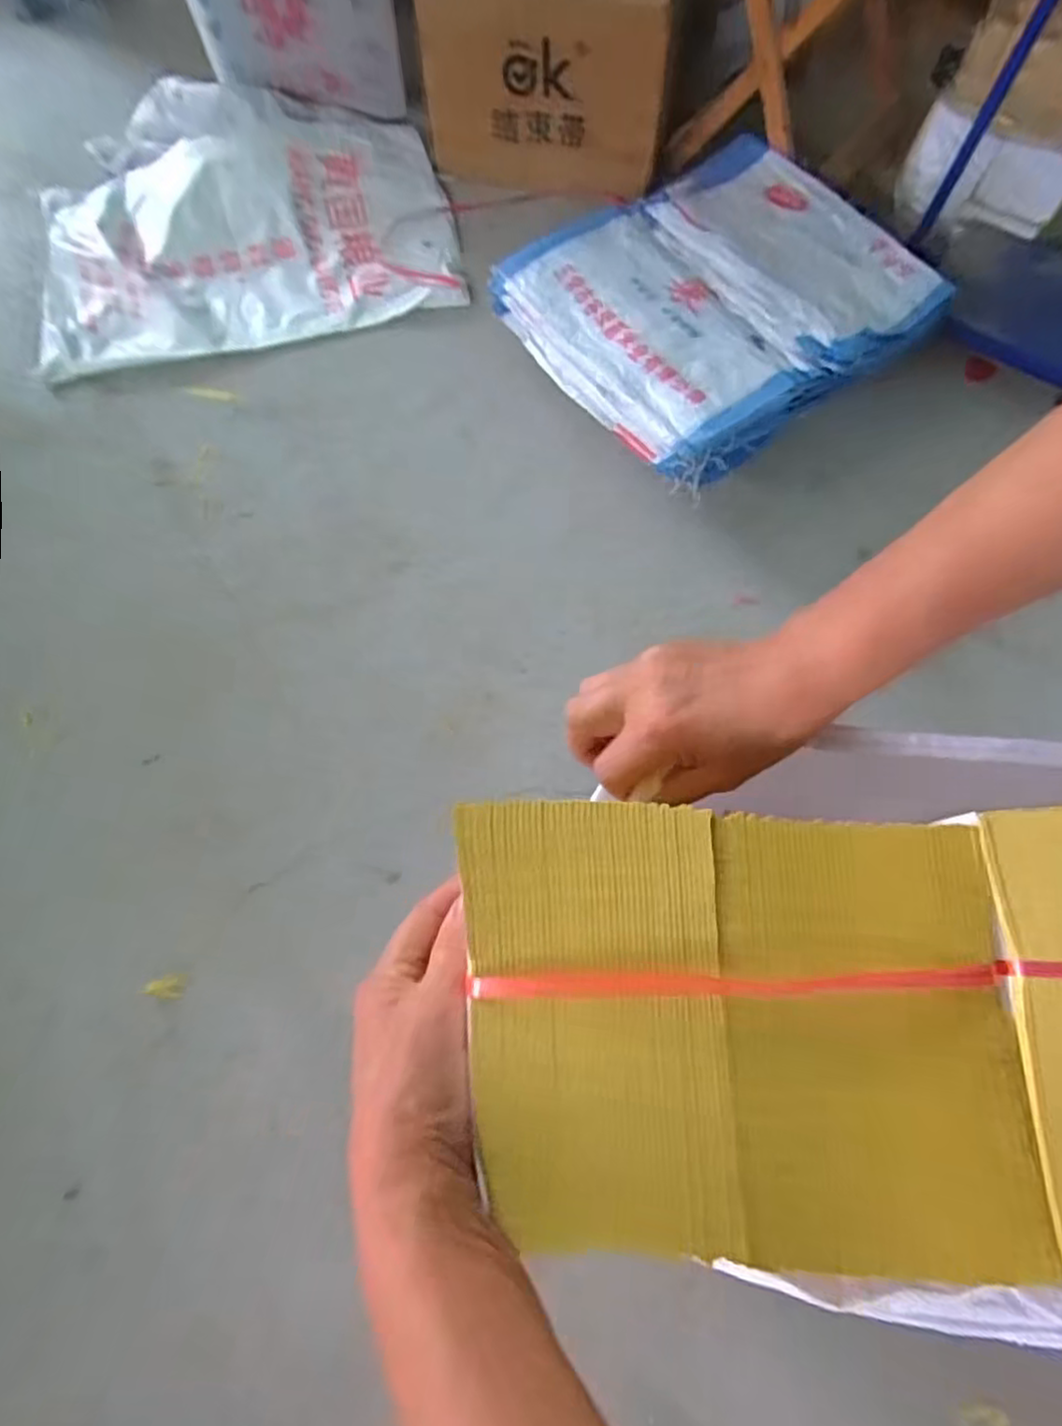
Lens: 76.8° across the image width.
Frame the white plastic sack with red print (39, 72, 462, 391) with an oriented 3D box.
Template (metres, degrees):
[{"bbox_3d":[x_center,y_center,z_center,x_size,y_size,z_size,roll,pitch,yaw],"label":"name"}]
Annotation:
[{"bbox_3d":[-0.598,-1.033,1.388,0.858,0.118,0.614,-9,71,-2],"label":"white plastic sack with red print"}]

